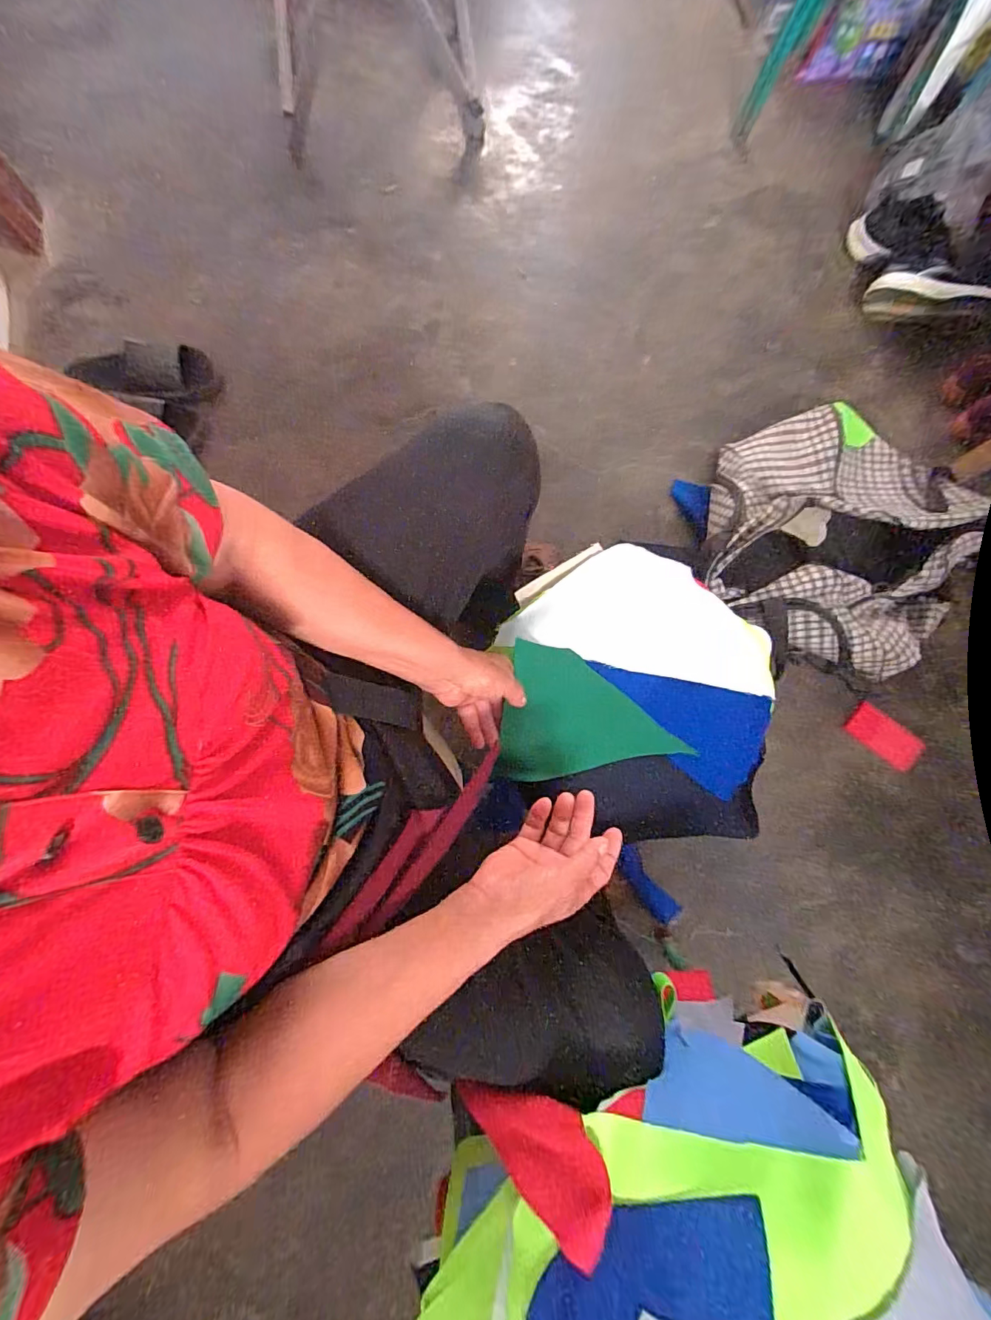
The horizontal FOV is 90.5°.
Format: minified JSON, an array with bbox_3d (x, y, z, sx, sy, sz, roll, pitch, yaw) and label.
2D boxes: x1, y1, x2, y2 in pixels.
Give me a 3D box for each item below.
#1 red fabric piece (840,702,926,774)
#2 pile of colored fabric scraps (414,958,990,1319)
[{"bbox_3d":[0.724,0.142,0.911,0.144,0.009,0.070,34,80,5],"label":"red fabric piece"},{"bbox_3d":[0.127,0.489,0.332,0.428,0.136,0.380,-28,81,-6],"label":"pile of colored fabric scraps"}]

